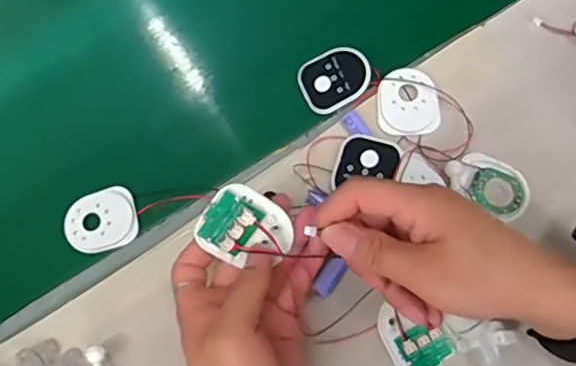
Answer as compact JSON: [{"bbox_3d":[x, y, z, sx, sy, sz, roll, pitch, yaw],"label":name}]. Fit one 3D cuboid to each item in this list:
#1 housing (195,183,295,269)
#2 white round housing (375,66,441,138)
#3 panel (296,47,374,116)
[{"bbox_3d":[-0.026,0.028,0.344,0.054,0.016,0.047,34,101,-12],"label":"housing"},{"bbox_3d":[0.095,-0.066,0.445,0.048,0.007,0.058,-5,72,1],"label":"white round housing"},{"bbox_3d":[0.039,-0.087,0.460,0.056,0.013,0.048,-28,73,-6],"label":"panel"}]

